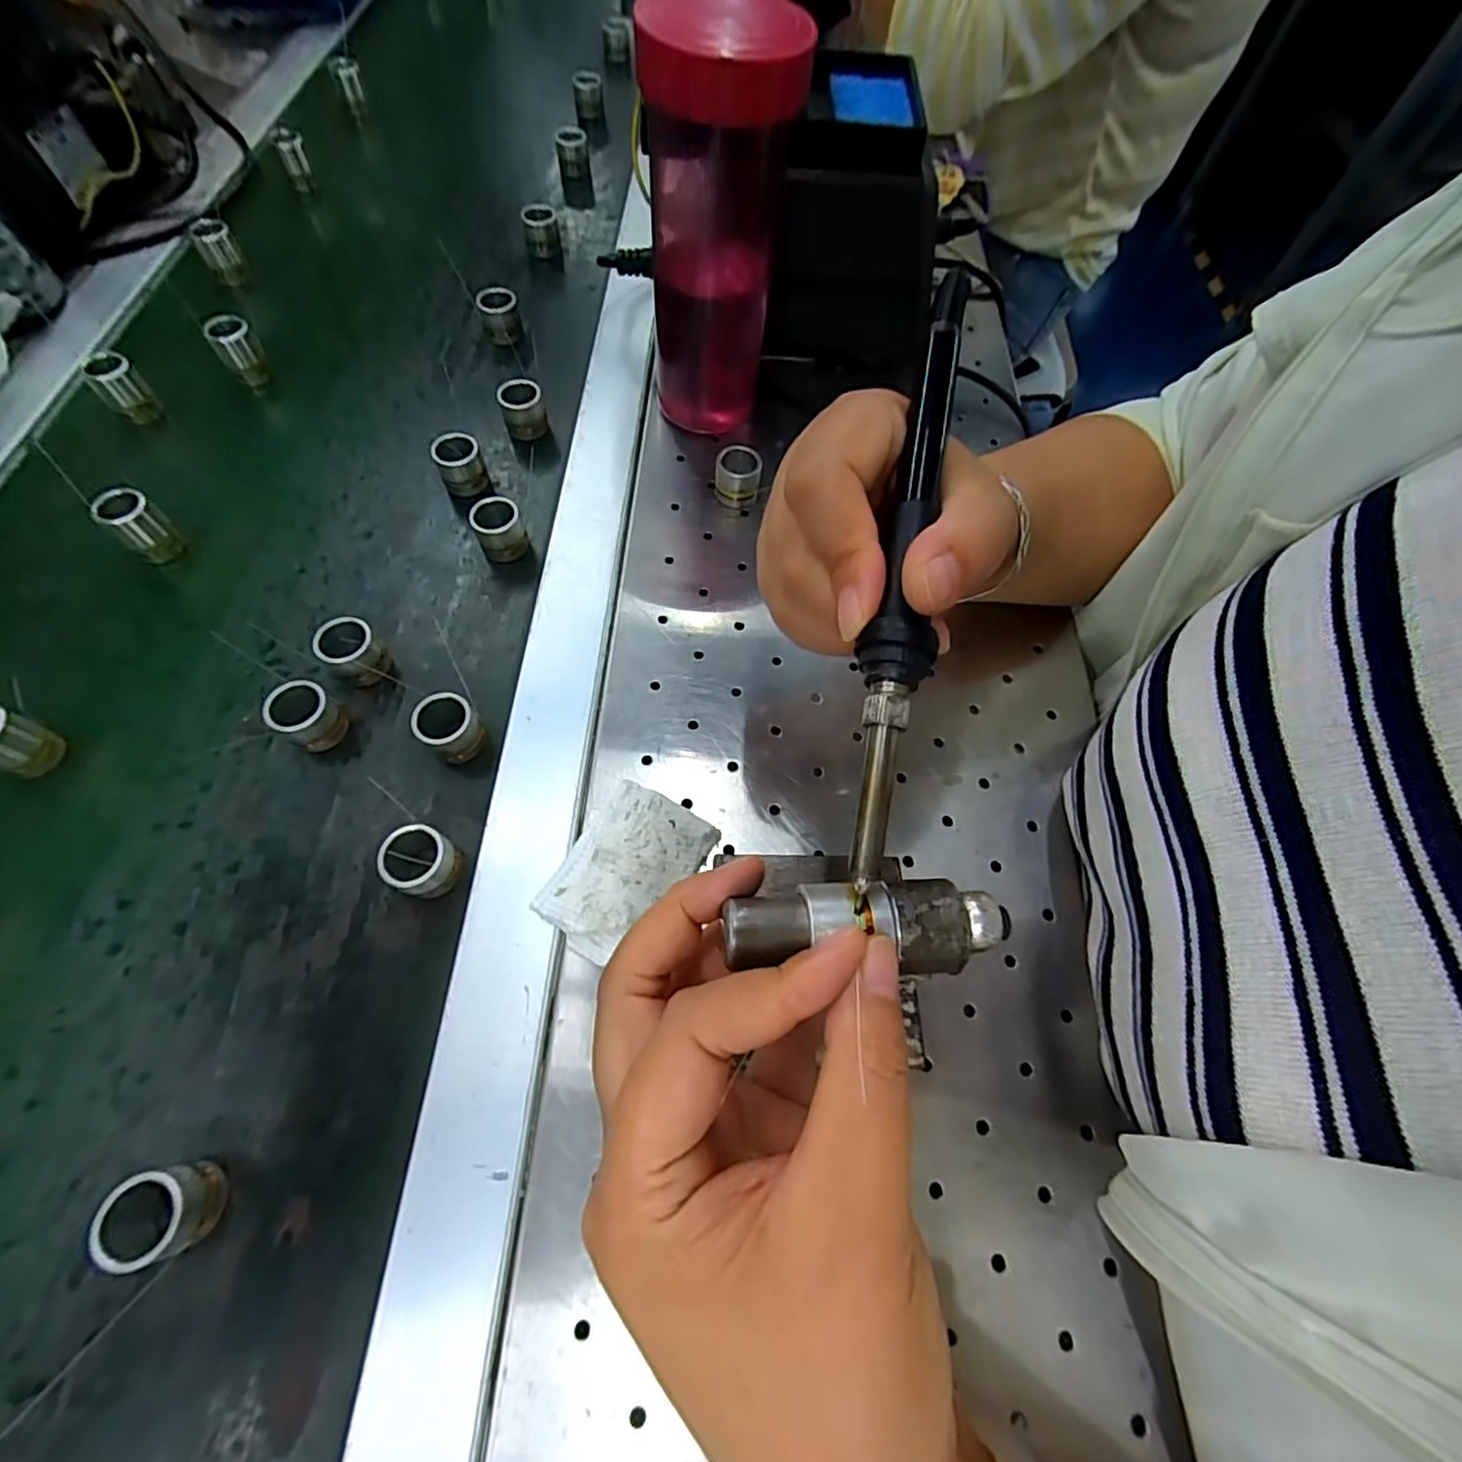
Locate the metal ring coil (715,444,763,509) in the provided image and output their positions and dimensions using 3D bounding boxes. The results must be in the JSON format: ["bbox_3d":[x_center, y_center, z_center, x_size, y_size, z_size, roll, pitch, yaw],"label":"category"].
[{"bbox_3d":[0.004,-0.139,0.348,0.024,0.027,0.023,1,64,-2],"label":"metal ring coil"}]

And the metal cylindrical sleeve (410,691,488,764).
[{"bbox_3d":[-0.124,0.000,0.279,0.023,0.026,0.025,1,64,-2],"label":"metal cylindrical sleeve"}]

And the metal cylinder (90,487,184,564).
[{"bbox_3d":[-0.297,-0.102,0.318,0.020,0.034,0.021,1,64,-2],"label":"metal cylinder"}]

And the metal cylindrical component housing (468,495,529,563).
[{"bbox_3d":[-0.120,-0.104,0.328,0.024,0.026,0.021,-19,66,-12],"label":"metal cylindrical component housing"}]

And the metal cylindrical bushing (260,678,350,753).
[{"bbox_3d":[-0.187,-0.006,0.278,0.022,0.025,0.023,1,64,-2],"label":"metal cylindrical bushing"}]

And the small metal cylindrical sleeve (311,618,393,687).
[{"bbox_3d":[-0.174,-0.035,0.293,0.024,0.025,0.026,1,64,-2],"label":"small metal cylindrical sleeve"}]

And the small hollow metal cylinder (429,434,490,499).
[{"bbox_3d":[-0.149,-0.145,0.348,0.023,0.027,0.023,1,64,-2],"label":"small hollow metal cylinder"}]

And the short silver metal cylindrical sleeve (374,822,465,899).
[{"bbox_3d":[-0.124,0.053,0.252,0.026,0.024,0.025,1,64,-2],"label":"short silver metal cylindrical sleeve"}]

